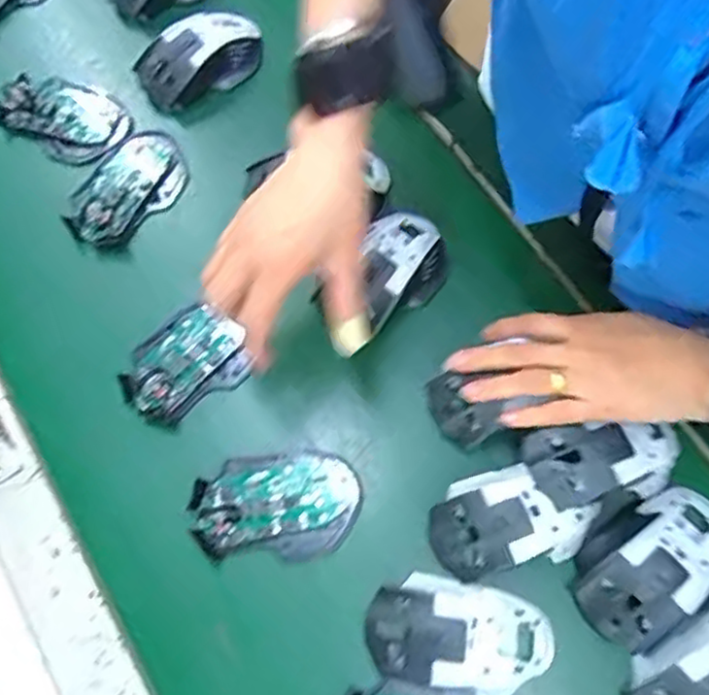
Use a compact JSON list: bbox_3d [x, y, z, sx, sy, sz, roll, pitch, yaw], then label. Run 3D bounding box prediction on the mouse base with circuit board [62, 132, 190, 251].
[{"bbox_3d":[-0.192,-0.136,0.583,0.067,0.020,0.112,38,76,15],"label":"mouse base with circuit board"}]

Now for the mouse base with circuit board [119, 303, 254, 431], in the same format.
[{"bbox_3d":[-0.129,0.010,0.526,0.091,0.026,0.070,-37,72,-11],"label":"mouse base with circuit board"}]

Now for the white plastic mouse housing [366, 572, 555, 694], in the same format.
[{"bbox_3d":[0.066,0.183,0.449,0.114,0.033,0.064,11,71,7],"label":"white plastic mouse housing"}]

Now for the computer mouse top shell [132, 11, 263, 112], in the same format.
[{"bbox_3d":[-0.134,-0.256,0.620,0.107,0.032,0.062,-38,73,-11],"label":"computer mouse top shell"}]

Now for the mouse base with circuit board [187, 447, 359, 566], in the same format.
[{"bbox_3d":[-0.055,0.109,0.488,0.113,0.023,0.073,-7,70,0],"label":"mouse base with circuit board"}]

